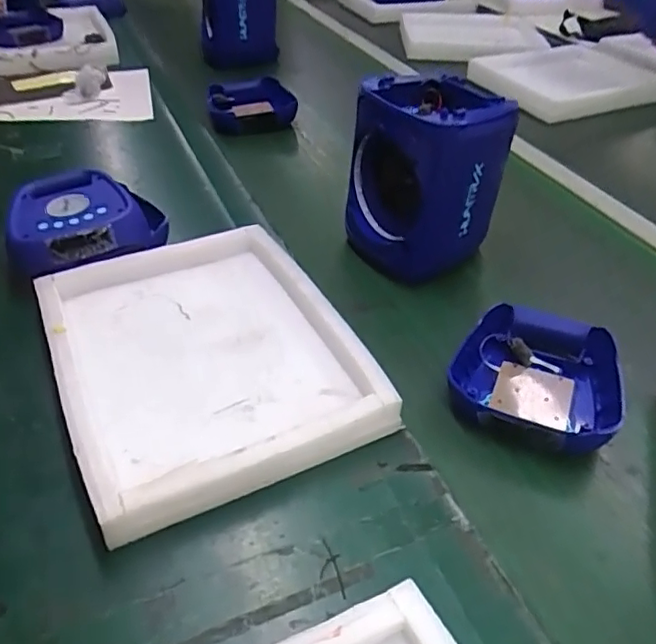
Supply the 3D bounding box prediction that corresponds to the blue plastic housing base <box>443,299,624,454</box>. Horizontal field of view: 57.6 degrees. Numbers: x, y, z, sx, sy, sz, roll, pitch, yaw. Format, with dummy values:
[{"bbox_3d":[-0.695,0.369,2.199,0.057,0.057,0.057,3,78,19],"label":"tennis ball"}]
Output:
[{"bbox_3d":[0.219,0.058,0.639,0.165,0.046,0.179,15,43,12],"label":"blue plastic housing base"}]

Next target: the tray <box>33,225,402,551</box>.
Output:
[{"bbox_3d":[-0.136,0.023,0.632,0.278,0.048,0.347,-17,46,-22],"label":"tray"}]

